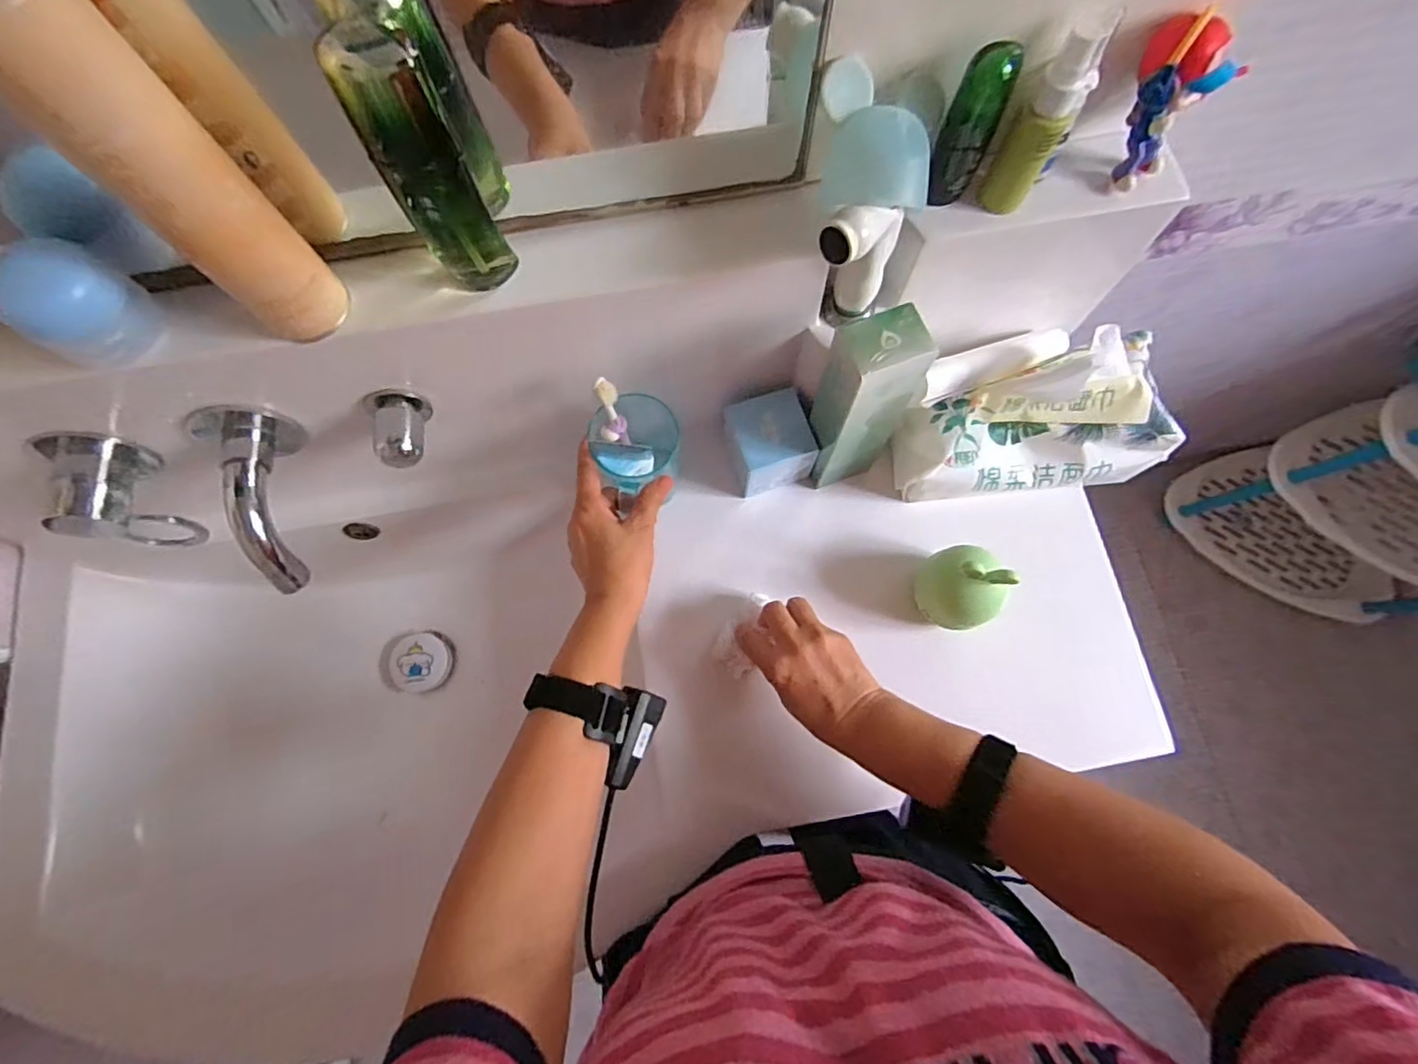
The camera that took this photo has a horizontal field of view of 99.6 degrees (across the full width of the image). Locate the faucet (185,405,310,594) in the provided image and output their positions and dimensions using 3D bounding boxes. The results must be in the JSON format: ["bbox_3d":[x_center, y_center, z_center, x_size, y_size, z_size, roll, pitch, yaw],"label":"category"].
[{"bbox_3d":[-0.332,-0.025,0.443,0.063,0.049,0.141,-11,91,-2],"label":"faucet"}]

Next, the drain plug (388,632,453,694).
[{"bbox_3d":[-0.309,0.141,0.645,0.058,0.021,0.059,2,78,-10],"label":"drain plug"}]

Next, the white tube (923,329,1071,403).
[{"bbox_3d":[0.229,-0.138,0.477,0.143,0.022,0.030,-21,75,-19],"label":"white tube"}]

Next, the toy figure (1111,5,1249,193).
[{"bbox_3d":[0.270,-0.255,0.356,0.051,0.083,0.041,34,78,9],"label":"toy figure"}]

